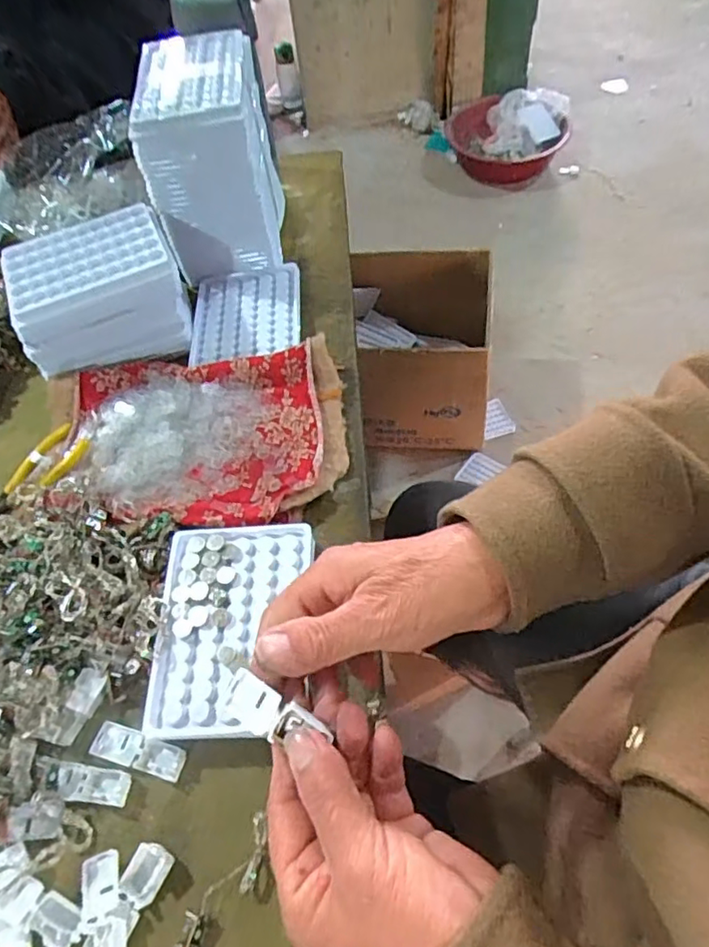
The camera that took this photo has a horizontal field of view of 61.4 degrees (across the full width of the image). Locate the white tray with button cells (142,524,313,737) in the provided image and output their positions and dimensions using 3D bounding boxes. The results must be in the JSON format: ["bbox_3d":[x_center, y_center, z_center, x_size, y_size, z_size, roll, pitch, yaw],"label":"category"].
[{"bbox_3d":[-0.076,0.091,0.369,0.088,0.006,0.128,1,60,0],"label":"white tray with button cells"}]

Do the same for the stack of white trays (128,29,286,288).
[{"bbox_3d":[-0.123,-0.276,0.537,0.095,0.163,0.127,-5,57,3],"label":"stack of white trays"}]

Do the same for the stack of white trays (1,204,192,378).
[{"bbox_3d":[-0.211,-0.150,0.495,0.131,0.075,0.087,-21,58,-8],"label":"stack of white trays"}]

